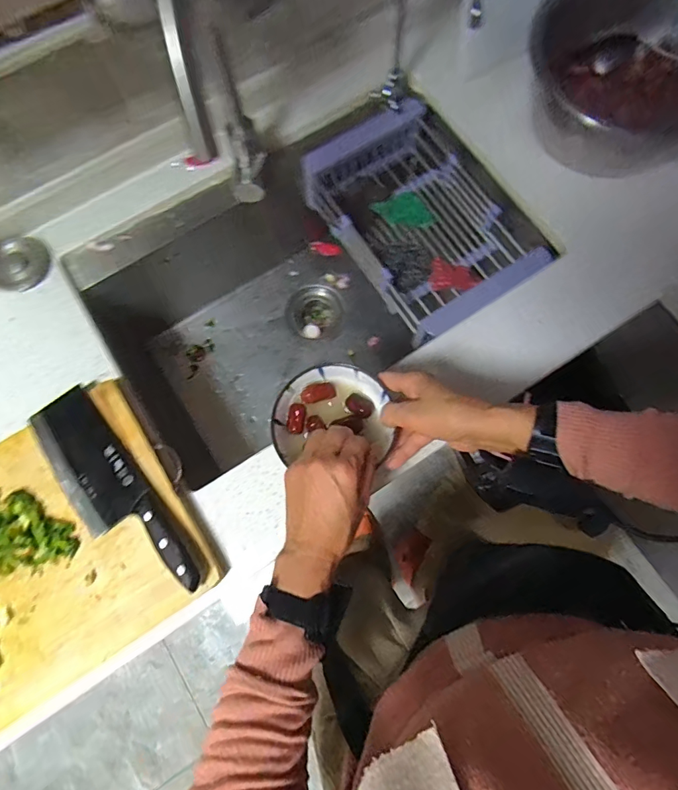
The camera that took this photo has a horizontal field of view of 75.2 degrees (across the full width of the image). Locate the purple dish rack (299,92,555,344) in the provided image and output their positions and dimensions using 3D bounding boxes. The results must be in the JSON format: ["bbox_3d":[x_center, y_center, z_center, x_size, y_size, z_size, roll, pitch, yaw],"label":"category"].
[{"bbox_3d":[0.126,-0.286,0.722,0.231,0.088,0.352,-34,78,-8],"label":"purple dish rack"}]

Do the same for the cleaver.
[{"bbox_3d":[-0.272,0.118,0.523,0.079,0.025,0.282,-38,79,-9],"label":"cleaver"}]

